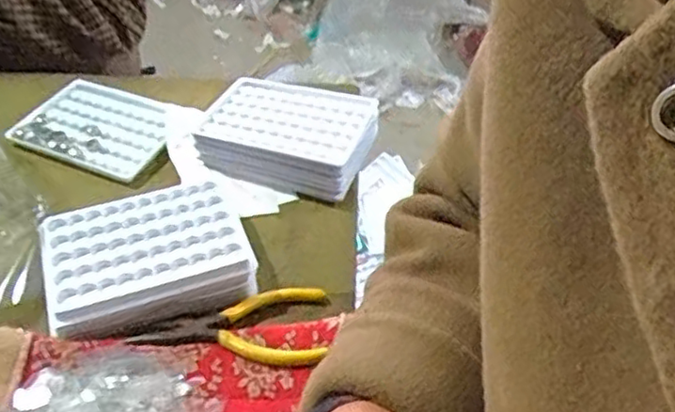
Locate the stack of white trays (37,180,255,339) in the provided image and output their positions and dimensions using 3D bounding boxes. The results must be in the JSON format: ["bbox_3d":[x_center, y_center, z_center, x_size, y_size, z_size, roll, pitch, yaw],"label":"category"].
[{"bbox_3d":[-0.127,0.034,0.437,0.123,0.028,0.090,-15,47,-18],"label":"stack of white trays"}]

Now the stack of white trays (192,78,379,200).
[{"bbox_3d":[-0.039,-0.062,0.546,0.138,0.038,0.098,14,45,11],"label":"stack of white trays"}]

